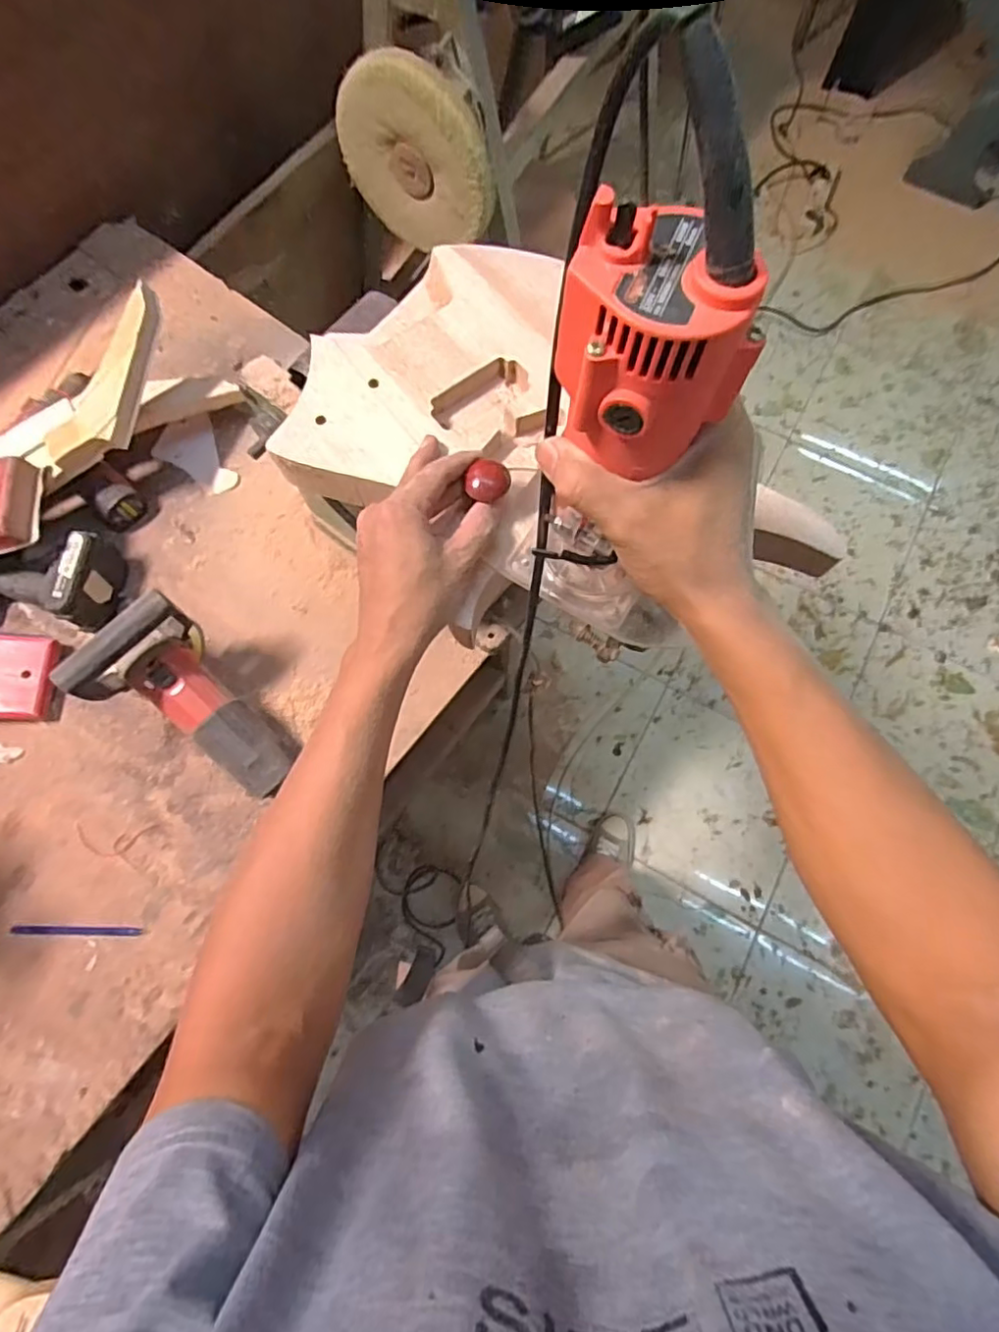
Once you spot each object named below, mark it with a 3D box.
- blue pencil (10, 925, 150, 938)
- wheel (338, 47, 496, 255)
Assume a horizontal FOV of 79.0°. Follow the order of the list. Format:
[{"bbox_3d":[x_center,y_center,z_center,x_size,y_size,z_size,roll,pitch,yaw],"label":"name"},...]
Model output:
[{"bbox_3d":[-0.454,0.287,0.656,0.144,0.010,0.010,1,73,0],"label":"blue pencil"},{"bbox_3d":[-0.134,-0.770,0.931,0.243,0.252,0.040,19,74,5],"label":"wheel"}]

